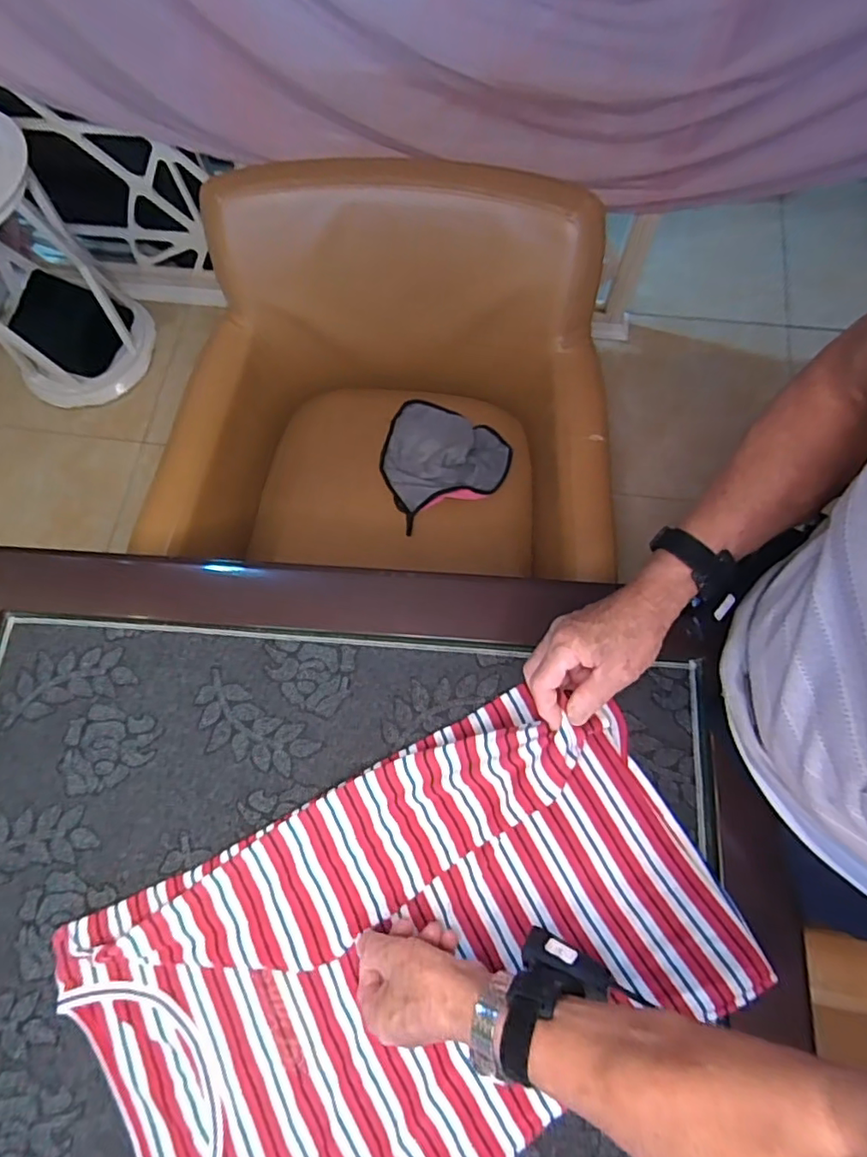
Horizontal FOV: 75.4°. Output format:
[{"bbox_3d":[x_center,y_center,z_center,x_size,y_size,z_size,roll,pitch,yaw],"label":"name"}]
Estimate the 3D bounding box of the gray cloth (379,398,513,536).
[{"bbox_3d":[0.015,-0.244,1.016,0.231,0.065,0.239,-19,73,-4],"label":"gray cloth"}]

